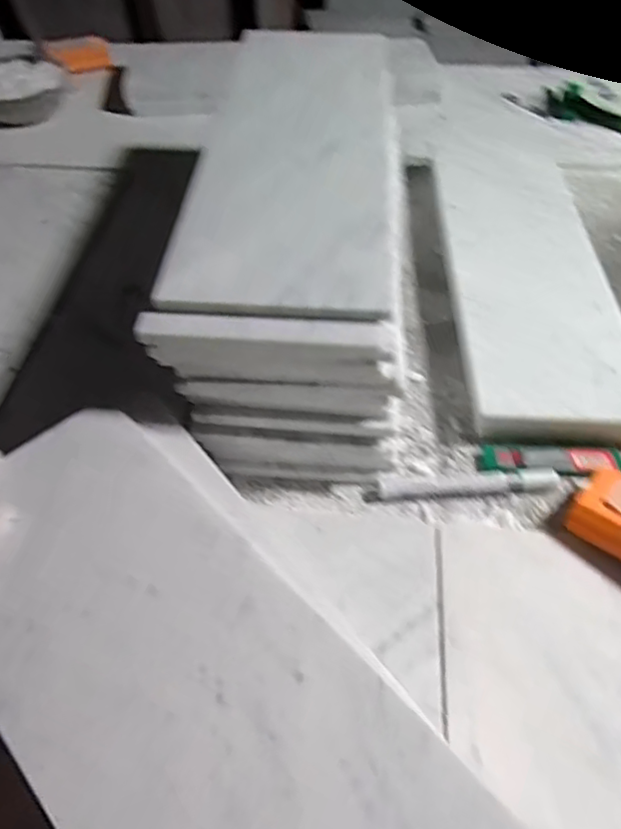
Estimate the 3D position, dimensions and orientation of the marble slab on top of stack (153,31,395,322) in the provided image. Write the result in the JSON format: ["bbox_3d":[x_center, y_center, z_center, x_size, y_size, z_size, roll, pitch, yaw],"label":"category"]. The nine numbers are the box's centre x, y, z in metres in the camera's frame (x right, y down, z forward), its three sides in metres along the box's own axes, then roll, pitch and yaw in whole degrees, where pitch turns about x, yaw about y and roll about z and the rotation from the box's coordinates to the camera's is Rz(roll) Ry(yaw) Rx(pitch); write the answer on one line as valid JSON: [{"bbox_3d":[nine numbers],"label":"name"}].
[{"bbox_3d":[-0.007,-0.241,0.519,0.152,0.018,0.448,3,50,3],"label":"marble slab on top of stack"}]

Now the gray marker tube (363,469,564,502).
[{"bbox_3d":[0.123,0.056,0.489,0.153,0.013,0.021,-4,50,-3],"label":"gray marker tube"}]

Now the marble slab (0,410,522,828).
[{"bbox_3d":[-0.036,0.158,0.288,0.153,0.008,0.427,-33,59,-25],"label":"marble slab"}]

